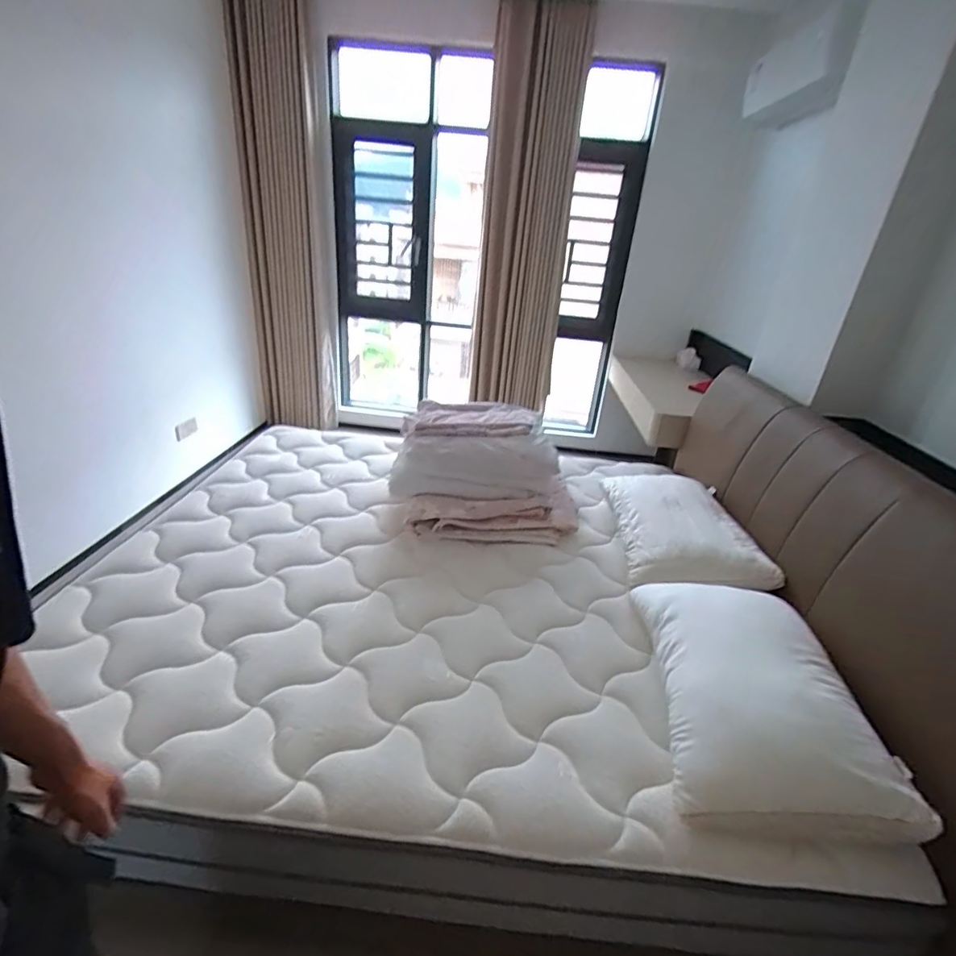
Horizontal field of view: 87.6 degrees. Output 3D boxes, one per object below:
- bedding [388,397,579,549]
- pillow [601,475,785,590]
[{"bbox_3d":[0.024,-0.035,1.851,0.641,0.320,0.583,5,26,1],"label":"bedding"},{"bbox_3d":[0.651,0.153,1.640,0.368,0.129,0.631,5,26,-1],"label":"pillow"}]

